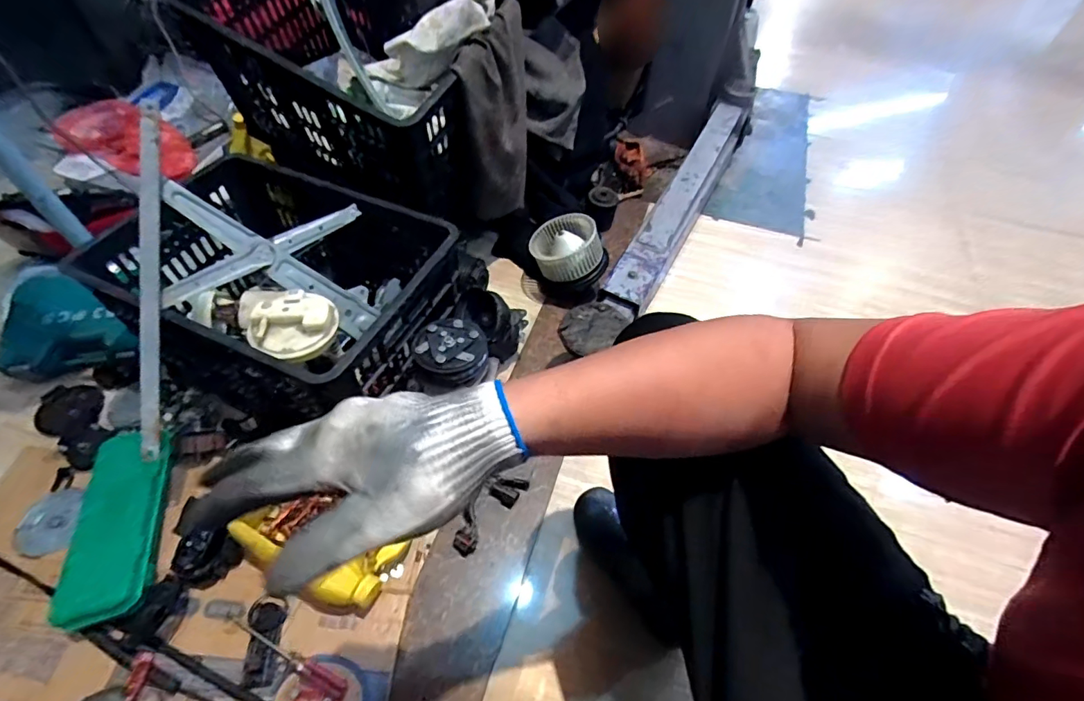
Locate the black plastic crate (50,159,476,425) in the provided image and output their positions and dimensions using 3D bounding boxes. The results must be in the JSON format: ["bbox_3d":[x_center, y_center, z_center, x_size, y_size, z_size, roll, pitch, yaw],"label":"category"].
[{"bbox_3d":[-0.414,-0.098,0.842,0.501,0.258,0.357,19,54,11],"label":"black plastic crate"}]

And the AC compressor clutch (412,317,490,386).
[{"bbox_3d":[-0.143,0.006,0.776,0.099,0.064,0.104,1,53,-2],"label":"AC compressor clutch"}]

